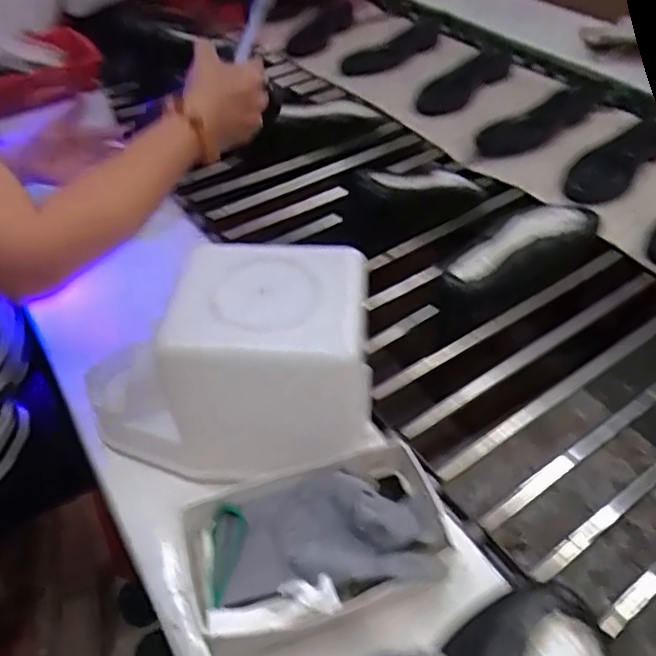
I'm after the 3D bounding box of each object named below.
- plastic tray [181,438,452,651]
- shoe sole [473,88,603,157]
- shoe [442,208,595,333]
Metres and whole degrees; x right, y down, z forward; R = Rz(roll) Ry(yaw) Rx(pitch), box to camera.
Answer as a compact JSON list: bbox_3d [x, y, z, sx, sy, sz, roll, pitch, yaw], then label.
[{"bbox_3d":[-0.007,0.163,0.457,0.189,0.065,0.113,-15,51,-11],"label":"plastic tray"},{"bbox_3d":[0.383,-0.370,1.093,0.281,0.024,0.103,-32,48,-20],"label":"shoe sole"},{"bbox_3d":[0.232,-0.083,0.757,0.259,0.081,0.092,-25,53,-19],"label":"shoe"}]

